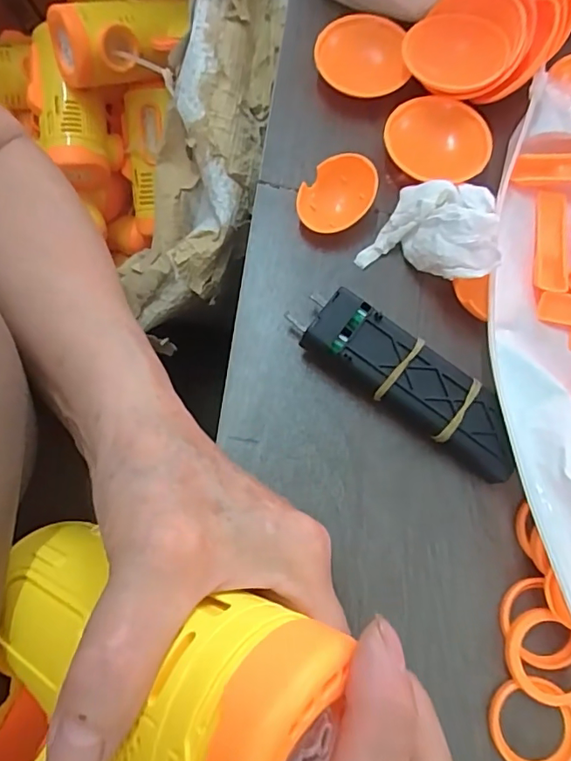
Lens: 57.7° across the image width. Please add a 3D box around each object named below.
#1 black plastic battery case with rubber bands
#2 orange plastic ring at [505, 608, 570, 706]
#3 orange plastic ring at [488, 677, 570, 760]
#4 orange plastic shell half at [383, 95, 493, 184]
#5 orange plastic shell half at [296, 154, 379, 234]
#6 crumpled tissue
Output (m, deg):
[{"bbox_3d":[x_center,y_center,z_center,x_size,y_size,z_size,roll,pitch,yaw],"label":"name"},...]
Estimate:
[{"bbox_3d":[0.057,0.000,0.238,0.111,0.025,0.031,37,77,10],"label":"black plastic battery case with rubber bands"},{"bbox_3d":[0.107,0.114,0.212,0.034,0.004,0.033,-4,75,14],"label":"orange plastic ring"},{"bbox_3d":[0.102,0.141,0.210,0.035,0.005,0.034,0,74,0],"label":"orange plastic ring"},{"bbox_3d":[0.081,-0.128,0.273,0.054,0.016,0.054,0,74,0],"label":"orange plastic shell half"},{"bbox_3d":[0.027,-0.096,0.266,0.043,0.009,0.033,-35,100,12],"label":"orange plastic shell half"},{"bbox_3d":[0.075,-0.077,0.253,0.058,0.035,0.053,25,75,7],"label":"crumpled tissue"}]

